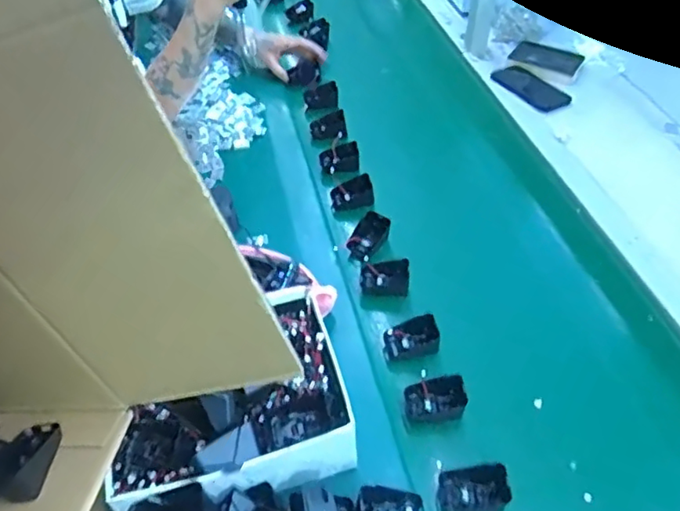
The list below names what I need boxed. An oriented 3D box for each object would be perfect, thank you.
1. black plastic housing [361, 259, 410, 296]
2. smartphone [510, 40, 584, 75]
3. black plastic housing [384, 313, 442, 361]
[{"bbox_3d":[0.062,0.032,0.820,0.064,0.028,0.044,4,45,6],"label":"black plastic housing"},{"bbox_3d":[0.452,-0.433,1.311,0.143,0.006,0.081,22,57,18],"label":"smartphone"},{"bbox_3d":[0.088,0.105,0.752,0.065,0.042,0.045,-6,44,-4],"label":"black plastic housing"}]

